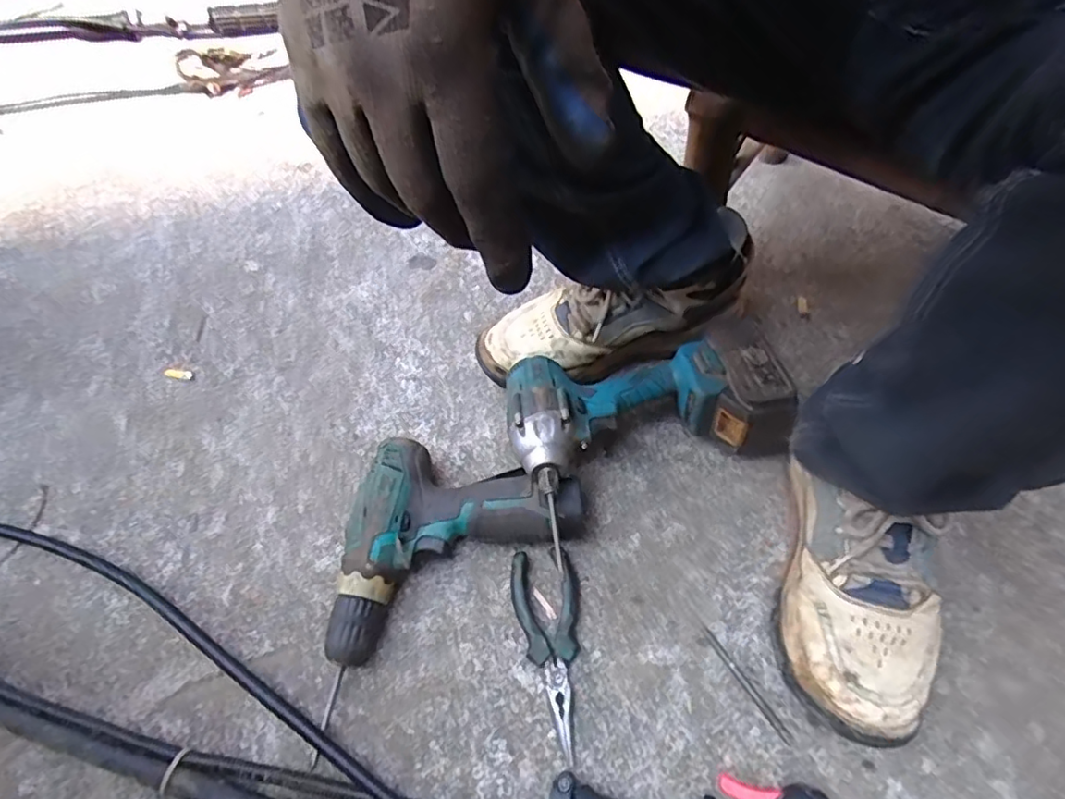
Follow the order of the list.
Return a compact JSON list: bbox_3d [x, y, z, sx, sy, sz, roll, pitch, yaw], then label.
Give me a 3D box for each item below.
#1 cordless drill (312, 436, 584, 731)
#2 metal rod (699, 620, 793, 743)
[{"bbox_3d":[-0.096,0.115,0.522,0.244,0.060,0.153,-37,67,-16],"label":"cordless drill"},{"bbox_3d":[0.163,0.217,0.467,0.007,0.004,0.101,-29,59,-15],"label":"metal rod"}]

